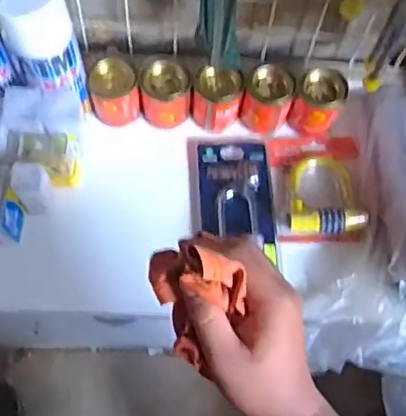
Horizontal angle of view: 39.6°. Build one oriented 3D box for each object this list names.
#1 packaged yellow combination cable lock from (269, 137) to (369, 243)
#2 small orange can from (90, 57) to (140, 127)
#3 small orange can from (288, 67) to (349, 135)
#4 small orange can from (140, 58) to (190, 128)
[{"bbox_3d":[0.130,-0.025,0.645,0.099,0.028,0.132,2,65,-2],"label":"packaged yellow combination cable lock"},{"bbox_3d":[-0.099,-0.130,0.635,0.050,0.063,0.045,-8,66,-6],"label":"small orange can"},{"bbox_3d":[0.133,-0.120,0.650,0.050,0.066,0.050,1,65,-2],"label":"small orange can"},{"bbox_3d":[-0.042,-0.126,0.641,0.053,0.069,0.051,1,65,-2],"label":"small orange can"}]

